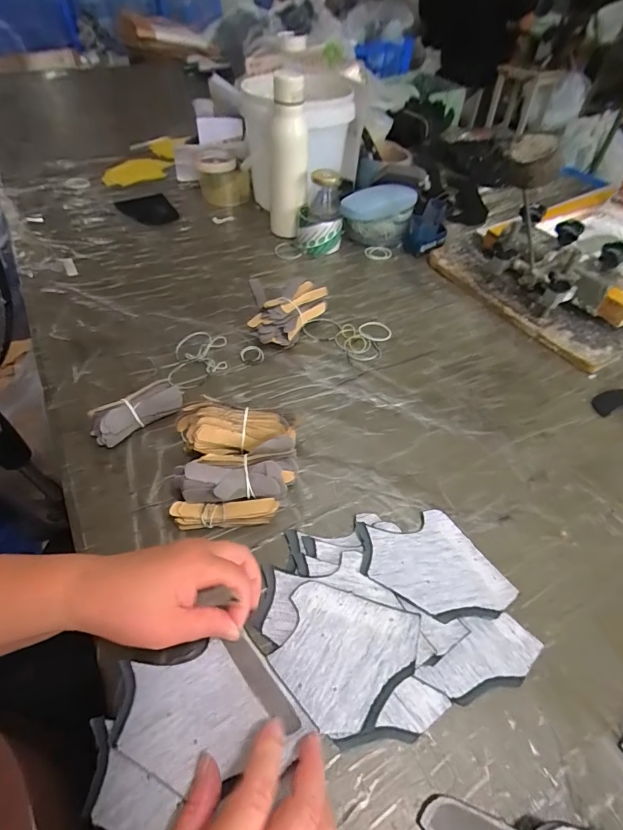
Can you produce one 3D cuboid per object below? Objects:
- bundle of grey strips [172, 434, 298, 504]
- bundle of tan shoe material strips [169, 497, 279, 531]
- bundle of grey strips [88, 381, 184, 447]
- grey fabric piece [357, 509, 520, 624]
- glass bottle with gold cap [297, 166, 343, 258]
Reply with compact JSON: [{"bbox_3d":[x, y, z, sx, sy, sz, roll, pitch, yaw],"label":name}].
[{"bbox_3d":[-0.070,0.064,0.408,0.115,0.047,0.048,-11,50,-13],"label":"bundle of grey strips"},{"bbox_3d":[-0.082,0.096,0.398,0.098,0.024,0.022,-3,48,-5],"label":"bundle of tan shoe material strips"},{"bbox_3d":[-0.195,-0.003,0.466,0.100,0.036,0.033,-29,56,-25],"label":"bundle of grey strips"},{"bbox_3d":[0.111,0.138,0.380,0.122,0.014,0.101,-10,50,-12],"label":"grey fabric piece"},{"bbox_3d":[0.016,-0.364,0.744,0.080,0.125,0.078,3,48,0],"label":"glass bottle with gold cap"}]

